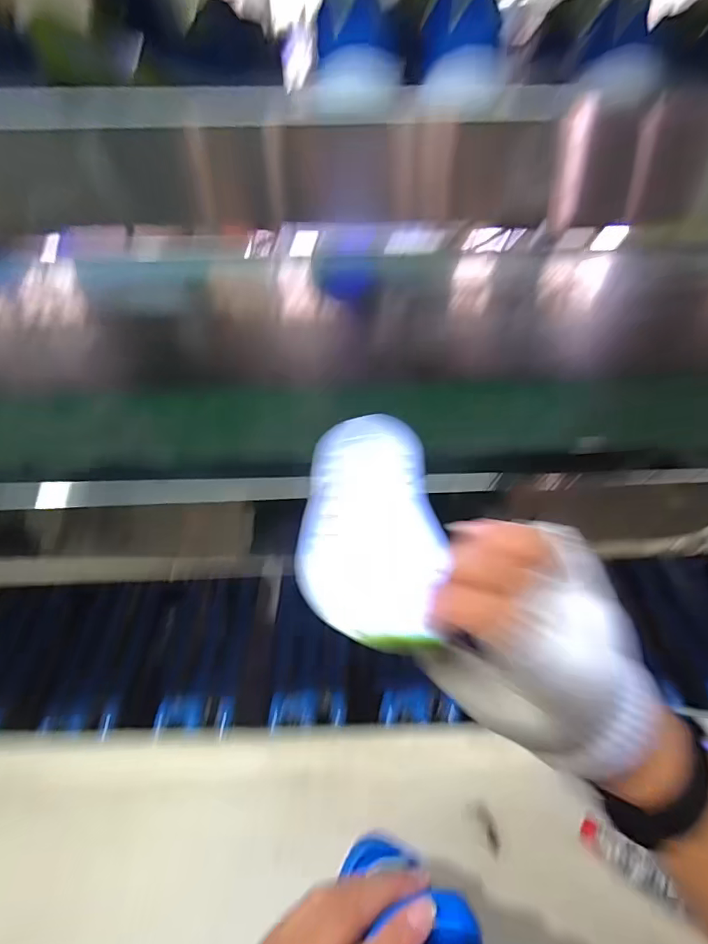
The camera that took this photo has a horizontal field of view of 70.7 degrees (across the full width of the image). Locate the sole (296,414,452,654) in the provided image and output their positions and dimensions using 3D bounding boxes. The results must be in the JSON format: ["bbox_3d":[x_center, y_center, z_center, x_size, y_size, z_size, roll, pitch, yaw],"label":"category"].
[{"bbox_3d":[0.010,0.025,0.325,0.086,0.017,0.179,-1,46,0],"label":"sole"}]

